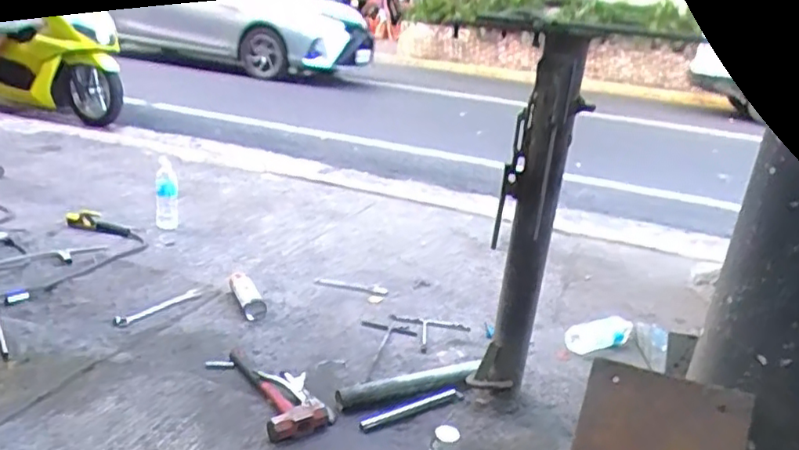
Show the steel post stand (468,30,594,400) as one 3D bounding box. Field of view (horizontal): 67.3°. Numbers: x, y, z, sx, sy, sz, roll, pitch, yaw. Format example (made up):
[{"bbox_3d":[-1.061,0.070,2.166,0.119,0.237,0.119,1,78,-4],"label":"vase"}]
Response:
[{"bbox_3d":[0.273,0.005,1.295,0.129,0.777,0.116,8,19,5],"label":"steel post stand"}]

